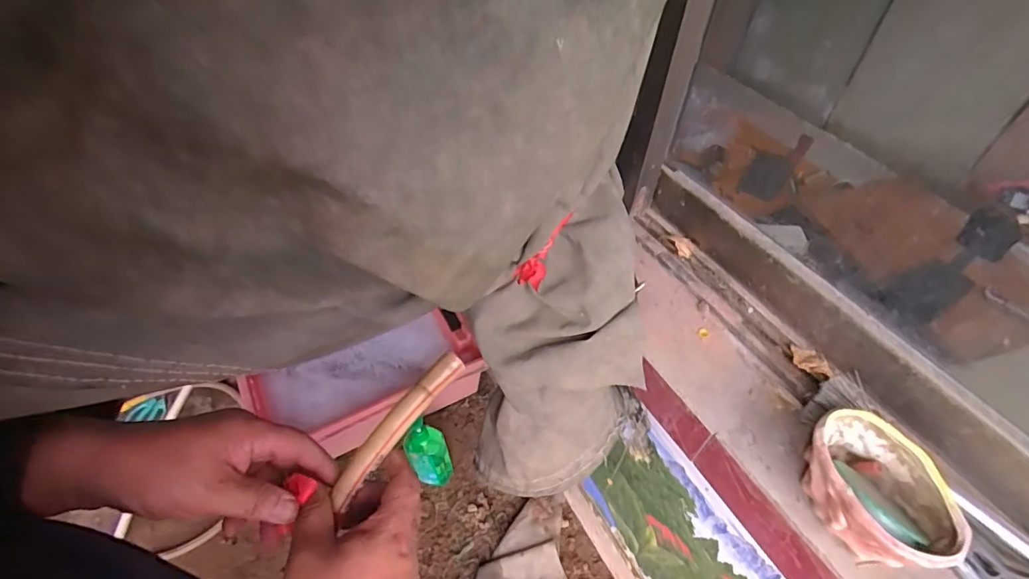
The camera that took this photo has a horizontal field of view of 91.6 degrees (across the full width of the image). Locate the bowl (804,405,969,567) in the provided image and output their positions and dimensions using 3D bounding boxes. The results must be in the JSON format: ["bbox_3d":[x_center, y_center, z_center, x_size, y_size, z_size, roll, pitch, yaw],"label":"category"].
[{"bbox_3d":[0.303,0.175,0.430,0.088,0.070,0.118,-14,52,-13],"label":"bowl"}]

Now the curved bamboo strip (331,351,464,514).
[{"bbox_3d":[-0.089,0.104,0.378,0.017,0.015,0.135,35,76,24],"label":"curved bamboo strip"}]

